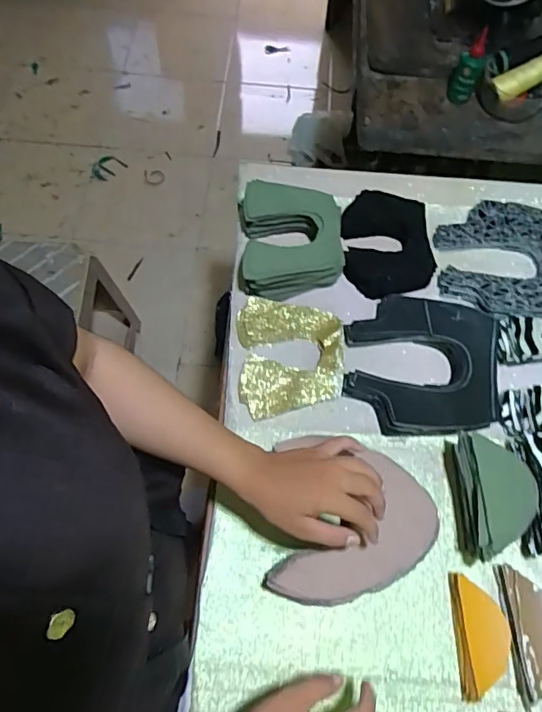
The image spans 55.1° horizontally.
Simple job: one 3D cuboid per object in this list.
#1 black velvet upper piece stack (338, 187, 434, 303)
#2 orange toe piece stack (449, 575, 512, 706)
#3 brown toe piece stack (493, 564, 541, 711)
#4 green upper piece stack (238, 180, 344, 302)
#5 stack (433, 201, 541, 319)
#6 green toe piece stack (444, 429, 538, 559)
[{"bbox_3d":[0.166,-0.167,0.751,0.120,0.041,0.165,1,64,-2],"label":"black velvet upper piece stack"},{"bbox_3d":[0.217,0.286,0.532,0.049,0.022,0.111,2,64,-2],"label":"orange toe piece stack"},{"bbox_3d":[0.275,0.285,0.537,0.061,0.016,0.124,0,64,-2],"label":"brown toe piece stack"},{"bbox_3d":[0.025,-0.166,0.729,0.142,0.044,0.171,0,64,-2],"label":"green upper piece stack"},{"bbox_3d":[0.339,-0.136,0.743,0.192,0.020,0.195,10,64,2],"label":"stack"},{"bbox_3d":[0.240,0.151,0.561,0.066,0.073,0.133,2,64,-1],"label":"green toe piece stack"}]

